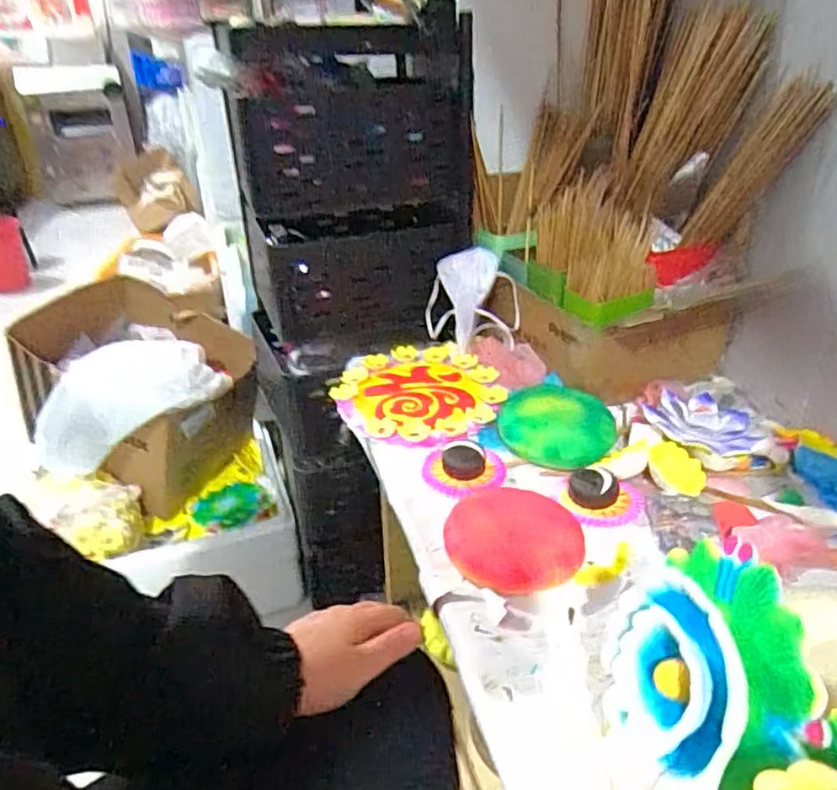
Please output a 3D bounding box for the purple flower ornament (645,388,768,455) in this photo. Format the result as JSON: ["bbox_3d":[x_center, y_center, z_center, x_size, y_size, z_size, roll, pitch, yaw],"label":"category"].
[{"bbox_3d":[0.280,0.029,0.624,0.094,0.032,0.092,-10,31,-11],"label":"purple flower ornament"}]

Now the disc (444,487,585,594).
[{"bbox_3d":[0.078,0.117,0.519,0.106,0.027,0.110,-2,30,1],"label":"disc"}]

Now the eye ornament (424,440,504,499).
[{"bbox_3d":[0.042,0.069,0.596,0.076,0.027,0.064,1,30,7],"label":"eye ornament"}]

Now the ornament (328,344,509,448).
[{"bbox_3d":[0.000,-0.006,0.735,0.184,0.016,0.193,-2,30,1],"label":"ornament"}]

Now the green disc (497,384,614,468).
[{"bbox_3d":[0.140,0.027,0.643,0.113,0.030,0.100,6,31,15],"label":"green disc"}]

